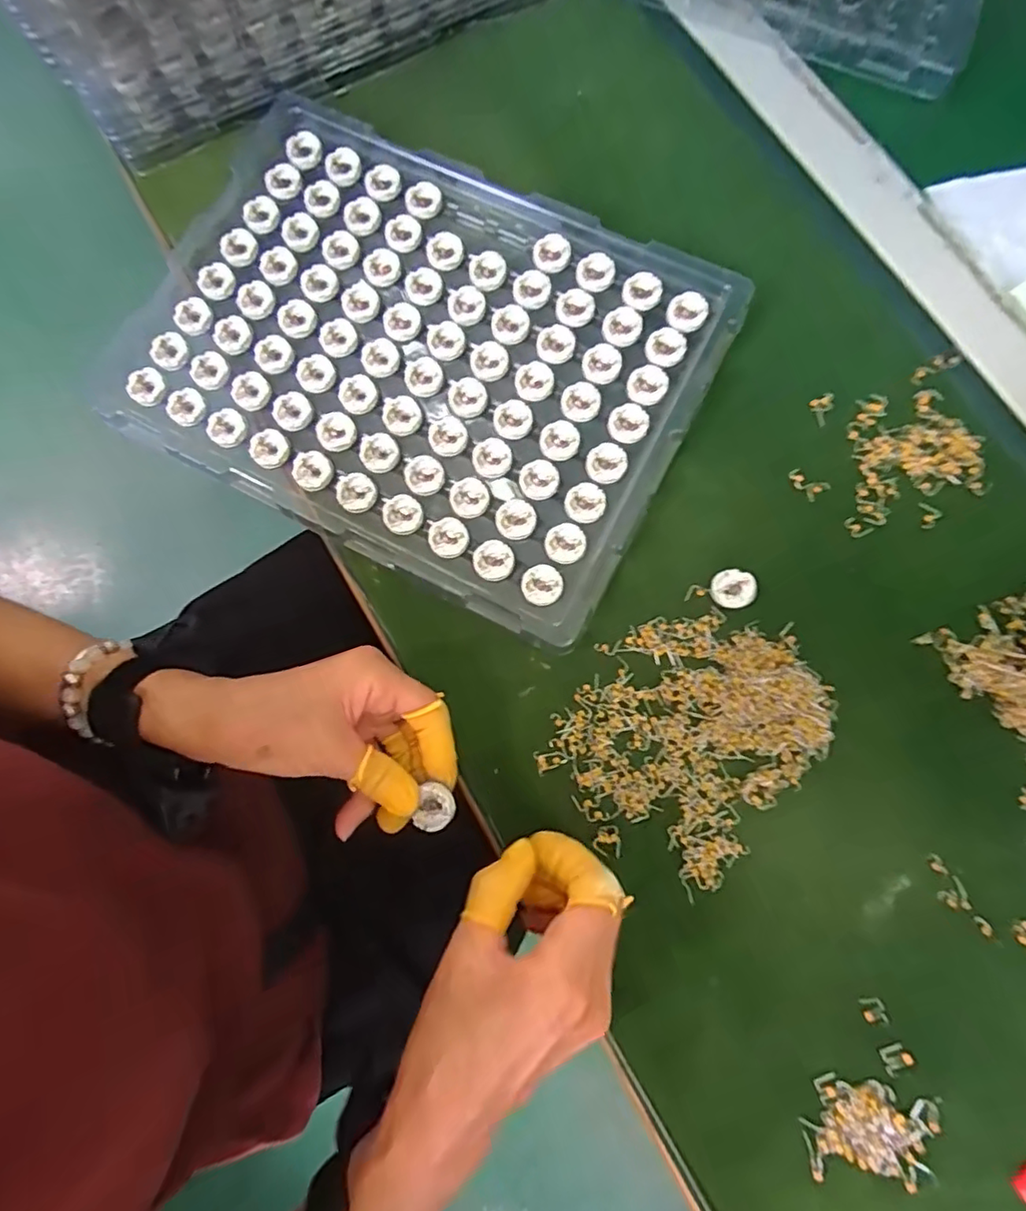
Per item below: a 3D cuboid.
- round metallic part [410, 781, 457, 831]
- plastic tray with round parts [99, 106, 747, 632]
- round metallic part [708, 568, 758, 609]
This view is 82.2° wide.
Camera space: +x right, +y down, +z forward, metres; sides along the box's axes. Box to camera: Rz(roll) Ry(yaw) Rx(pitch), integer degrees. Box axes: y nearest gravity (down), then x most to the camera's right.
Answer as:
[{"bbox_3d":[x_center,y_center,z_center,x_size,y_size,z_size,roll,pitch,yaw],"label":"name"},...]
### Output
[{"bbox_3d":[-0.039,0.102,0.295,0.019,0.006,0.022,3,79,2],"label":"round metallic part"},{"bbox_3d":[-0.063,-0.162,0.371,0.350,0.015,0.253,28,81,6],"label":"plastic tray with round parts"},{"bbox_3d":[0.126,-0.009,0.338,0.022,0.013,0.023,0,79,1],"label":"round metallic part"}]

